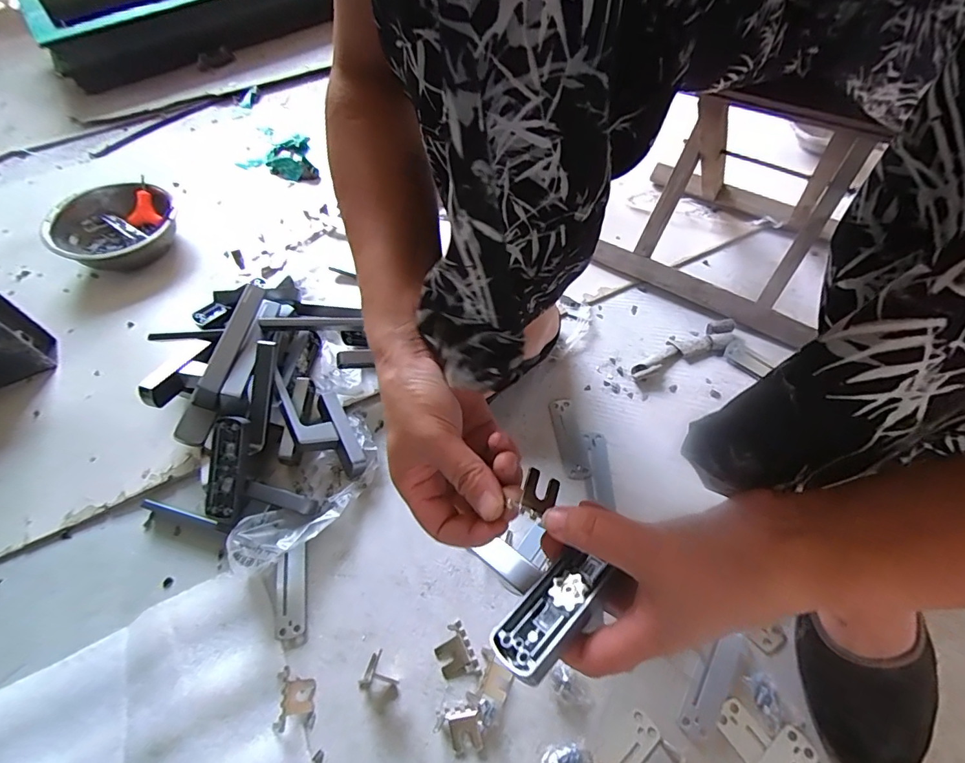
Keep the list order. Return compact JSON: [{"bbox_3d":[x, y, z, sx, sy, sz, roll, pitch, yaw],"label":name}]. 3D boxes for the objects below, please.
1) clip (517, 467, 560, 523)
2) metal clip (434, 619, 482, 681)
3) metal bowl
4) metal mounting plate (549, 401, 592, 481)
[{"bbox_3d":[0.032,0.066,0.268,0.019,0.008,0.028,20,59,17],"label":"clip"},{"bbox_3d":[-0.024,0.236,0.404,0.031,0.006,0.043,-20,56,-10],"label":"metal clip"},{"bbox_3d":[-0.578,-0.241,0.732,0.166,0.077,0.163,-2,55,3],"label":"metal bowl"},{"bbox_3d":[0.096,0.062,0.515,0.027,0.004,0.098,-8,55,-1],"label":"metal mounting plate"}]

